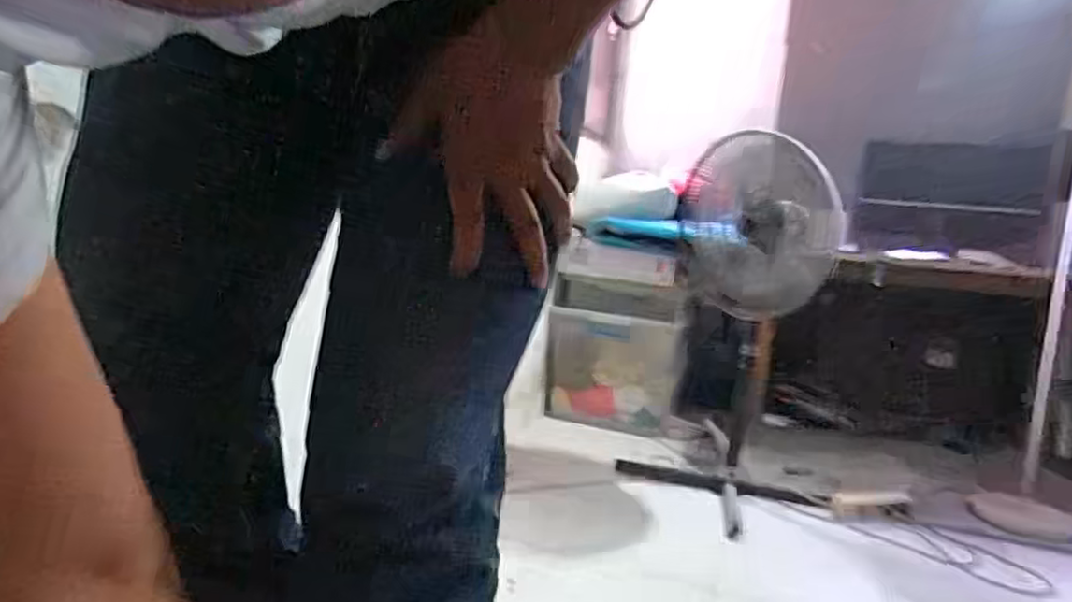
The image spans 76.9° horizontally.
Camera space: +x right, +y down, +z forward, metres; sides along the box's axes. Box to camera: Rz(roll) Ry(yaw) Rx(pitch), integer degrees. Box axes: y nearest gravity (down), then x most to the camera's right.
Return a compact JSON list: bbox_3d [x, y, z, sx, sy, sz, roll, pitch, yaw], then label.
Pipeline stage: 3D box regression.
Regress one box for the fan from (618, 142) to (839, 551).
[{"bbox_3d":[0.552,0.051,1.826,0.478,0.882,0.557,10,8,30],"label":"fan"}]

